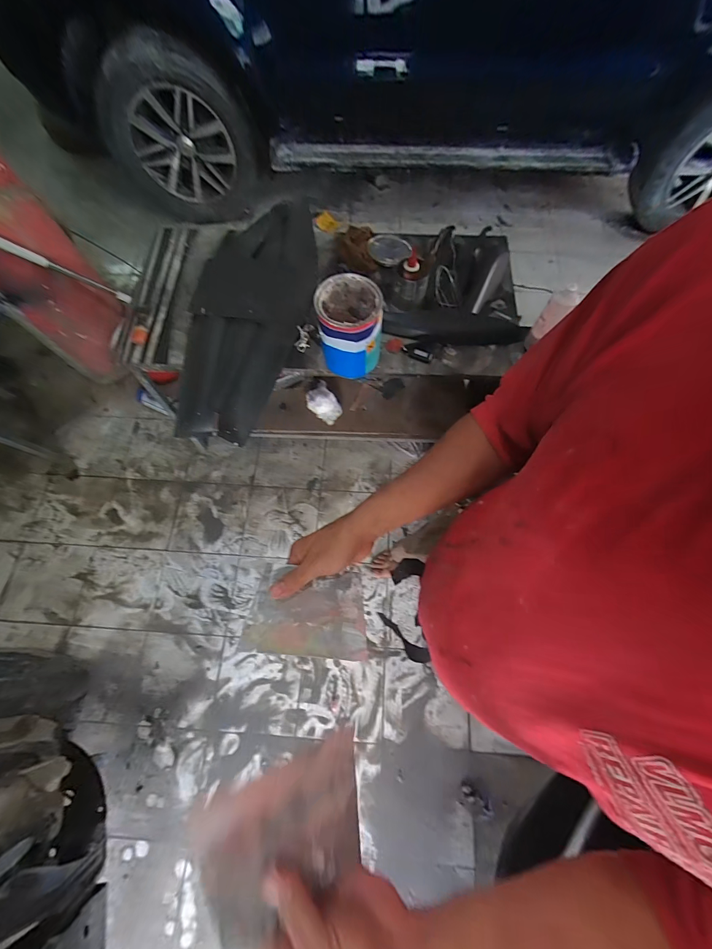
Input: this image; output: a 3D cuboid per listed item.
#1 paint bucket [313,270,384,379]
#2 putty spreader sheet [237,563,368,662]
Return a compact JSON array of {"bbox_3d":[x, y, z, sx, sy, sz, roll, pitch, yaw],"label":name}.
[{"bbox_3d":[-0.016,-0.379,0.937,0.159,0.212,0.168,0,69,0],"label":"paint bucket"},{"bbox_3d":[-0.054,0.160,0.409,0.136,0.005,0.096,8,78,-5],"label":"putty spreader sheet"}]

